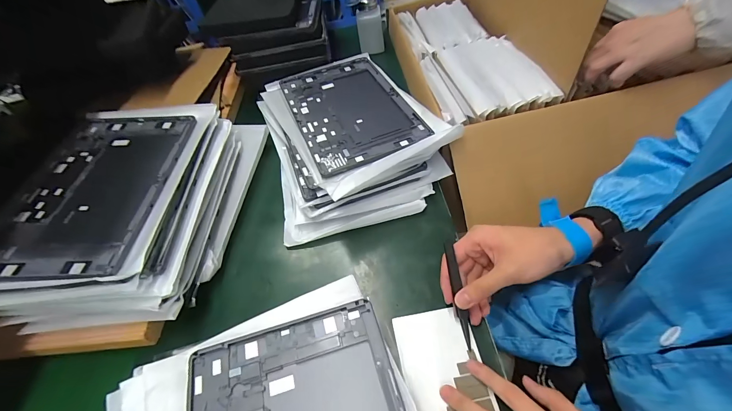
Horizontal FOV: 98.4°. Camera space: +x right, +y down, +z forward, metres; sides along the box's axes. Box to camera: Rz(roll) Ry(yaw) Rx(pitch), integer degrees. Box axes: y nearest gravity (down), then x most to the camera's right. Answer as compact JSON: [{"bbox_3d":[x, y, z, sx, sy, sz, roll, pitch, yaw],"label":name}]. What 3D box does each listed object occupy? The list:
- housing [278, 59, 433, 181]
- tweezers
[{"bbox_3d":[-0.029,-0.155,0.496,0.167,0.006,0.258,-20,54,-11],"label":"housing"},{"bbox_3d":[0.097,0.092,0.332,0.011,0.013,0.112,-8,76,-2],"label":"tweezers"}]

